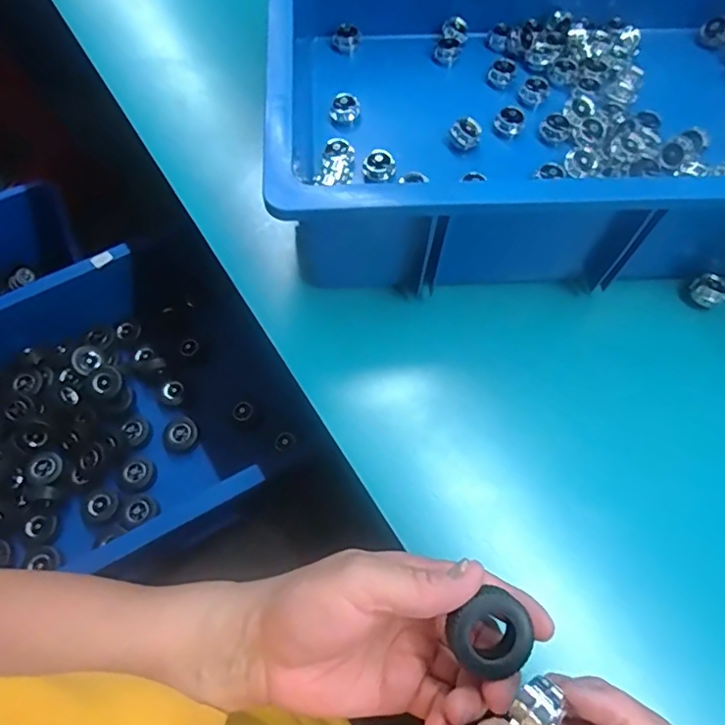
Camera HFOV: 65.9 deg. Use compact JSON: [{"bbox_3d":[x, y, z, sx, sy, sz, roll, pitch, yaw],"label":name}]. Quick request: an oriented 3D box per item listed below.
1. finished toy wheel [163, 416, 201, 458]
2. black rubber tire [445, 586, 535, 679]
[{"bbox_3d":[-0.191,0.077,0.585,0.038,0.012,0.039,-1,67,1],"label":"finished toy wheel"},{"bbox_3d":[0.058,0.124,0.256,0.031,0.016,0.033,-29,89,-8],"label":"black rubber tire"}]

